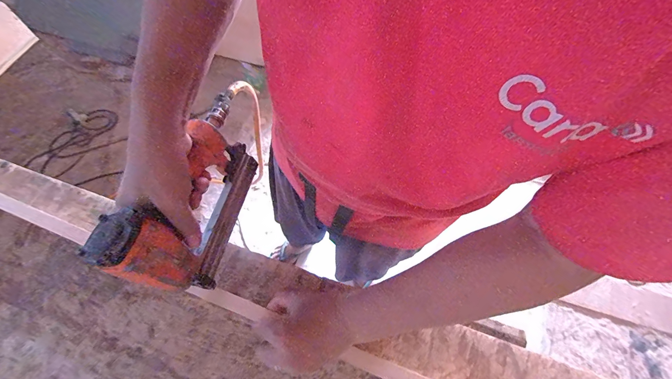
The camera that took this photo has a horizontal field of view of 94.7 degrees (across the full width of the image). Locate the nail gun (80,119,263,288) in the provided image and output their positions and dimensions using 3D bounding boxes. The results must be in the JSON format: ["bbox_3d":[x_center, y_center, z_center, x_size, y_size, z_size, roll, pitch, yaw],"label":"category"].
[{"bbox_3d":[-0.180,0.014,0.394,0.064,0.153,0.216,11,64,4],"label":"nail gun"}]

